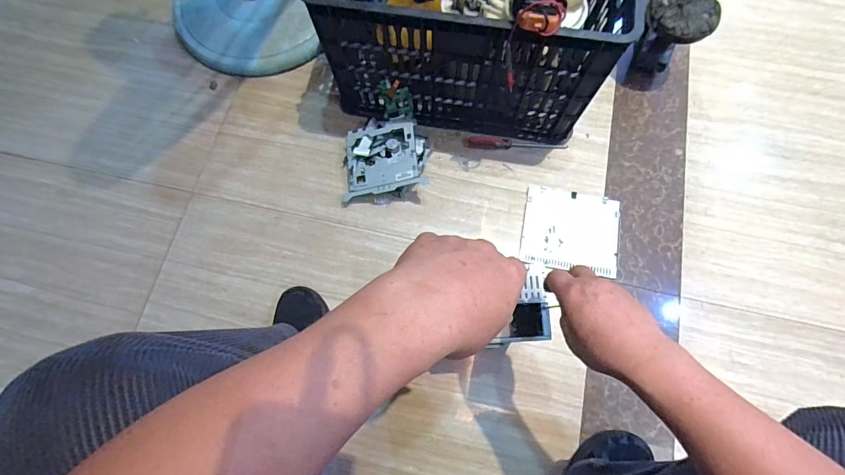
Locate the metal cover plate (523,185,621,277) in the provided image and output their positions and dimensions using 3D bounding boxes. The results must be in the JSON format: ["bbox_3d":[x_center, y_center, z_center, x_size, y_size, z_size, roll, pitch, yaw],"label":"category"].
[{"bbox_3d":[0.285,-0.016,0.748,0.177,0.008,0.157,9,74,5],"label":"metal cover plate"}]

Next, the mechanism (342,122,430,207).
[{"bbox_3d":[-0.076,-0.156,0.775,0.169,0.063,0.155,-7,76,13],"label":"mechanism"}]

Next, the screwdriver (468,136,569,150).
[{"bbox_3d":[0.193,-0.188,0.793,0.198,0.020,0.020,4,73,3],"label":"screwdriver"}]

